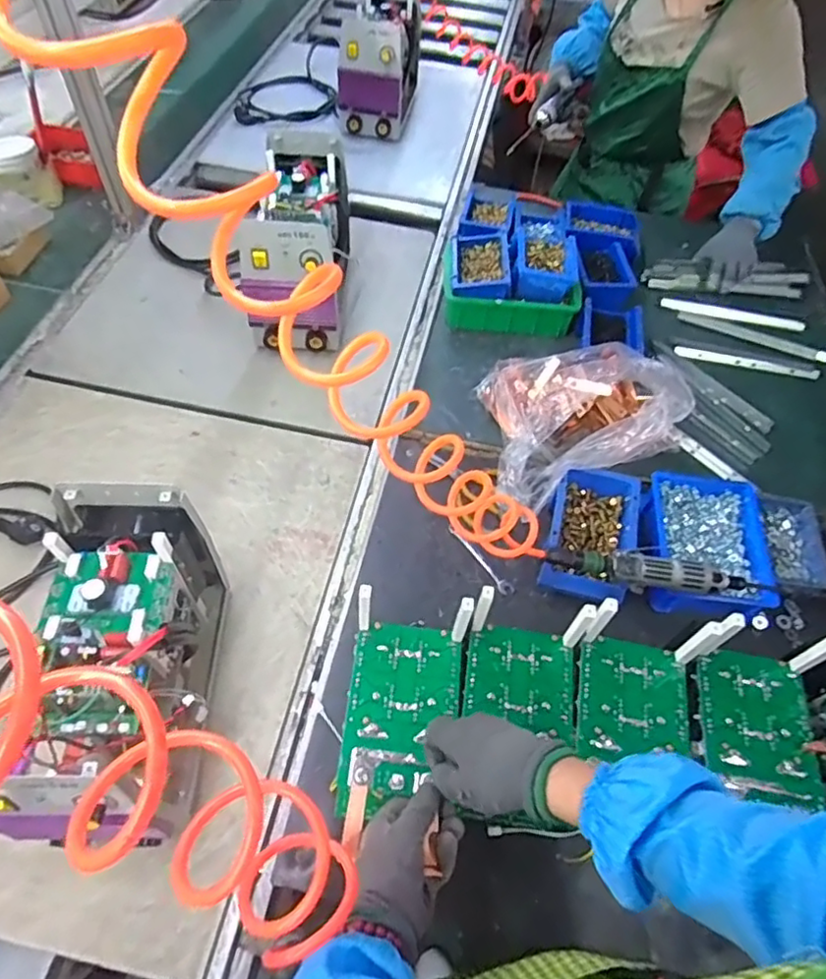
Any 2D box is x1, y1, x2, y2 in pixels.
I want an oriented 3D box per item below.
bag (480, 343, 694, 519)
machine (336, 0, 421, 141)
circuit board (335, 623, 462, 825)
[{"bbox_3d":[0.244,-0.127,0.932,0.302,0.116,0.235,-21,59,-16],"label":"bag"},{"bbox_3d":[-0.076,-1.056,1.503,0.158,0.229,0.304,10,56,4],"label":"machine"},{"bbox_3d":[-0.011,0.222,0.608,0.109,0.009,0.181,6,56,1],"label":"circuit board"}]

